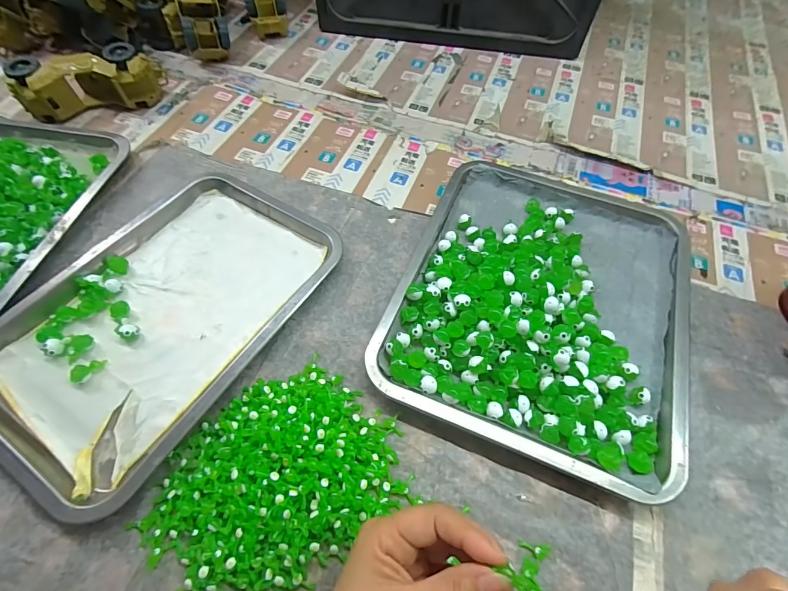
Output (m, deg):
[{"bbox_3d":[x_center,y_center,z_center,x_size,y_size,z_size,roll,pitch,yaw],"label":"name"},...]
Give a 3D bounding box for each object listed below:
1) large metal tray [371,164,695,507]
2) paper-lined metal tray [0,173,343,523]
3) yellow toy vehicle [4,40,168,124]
[{"bbox_3d":[0.144,-0.007,0.368,0.258,0.036,0.307,20,61,10],"label":"large metal tray"},{"bbox_3d":[-0.214,0.013,0.355,0.208,0.021,0.315,30,63,15],"label":"paper-lined metal tray"},{"bbox_3d":[-0.401,-0.285,0.507,0.169,0.062,0.060,-19,62,-12],"label":"yellow toy vehicle"}]

